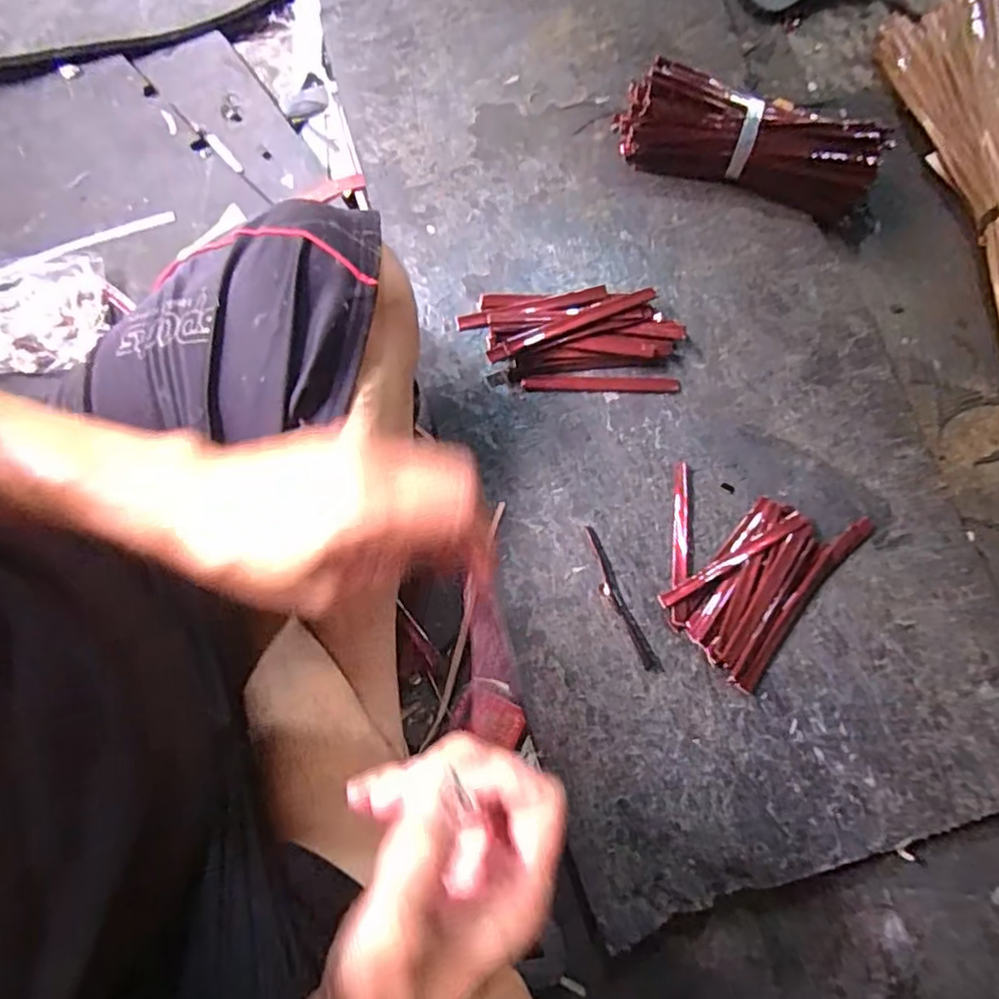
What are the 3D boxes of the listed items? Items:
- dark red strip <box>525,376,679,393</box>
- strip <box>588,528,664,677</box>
[{"bbox_3d":[0.095,-0.109,0.598,0.147,0.004,0.014,2,80,-3],"label":"dark red strip"},{"bbox_3d":[0.105,0.086,0.546,0.013,0.006,0.134,-22,82,-7],"label":"strip"}]

